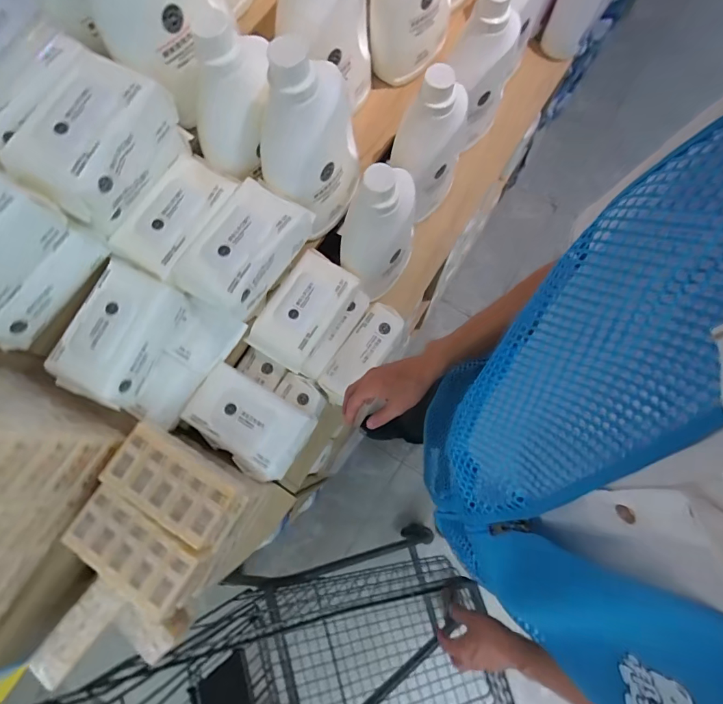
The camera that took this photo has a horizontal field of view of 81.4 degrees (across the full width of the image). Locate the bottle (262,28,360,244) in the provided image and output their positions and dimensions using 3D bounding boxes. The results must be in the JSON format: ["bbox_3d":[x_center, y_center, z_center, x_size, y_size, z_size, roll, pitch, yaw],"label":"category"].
[{"bbox_3d":[-0.071,-0.315,0.622,0.084,0.287,0.149,30,79,8],"label":"bottle"}]

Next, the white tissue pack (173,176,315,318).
[{"bbox_3d":[-0.171,-0.151,0.614,0.107,0.063,0.190,30,79,8],"label":"white tissue pack"}]

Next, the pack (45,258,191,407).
[{"bbox_3d":[-0.352,-0.026,0.616,0.118,0.083,0.179,22,78,7],"label":"pack"}]

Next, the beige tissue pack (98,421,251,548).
[{"bbox_3d":[-0.256,0.183,0.588,0.177,0.063,0.092,30,79,8],"label":"beige tissue pack"}]

